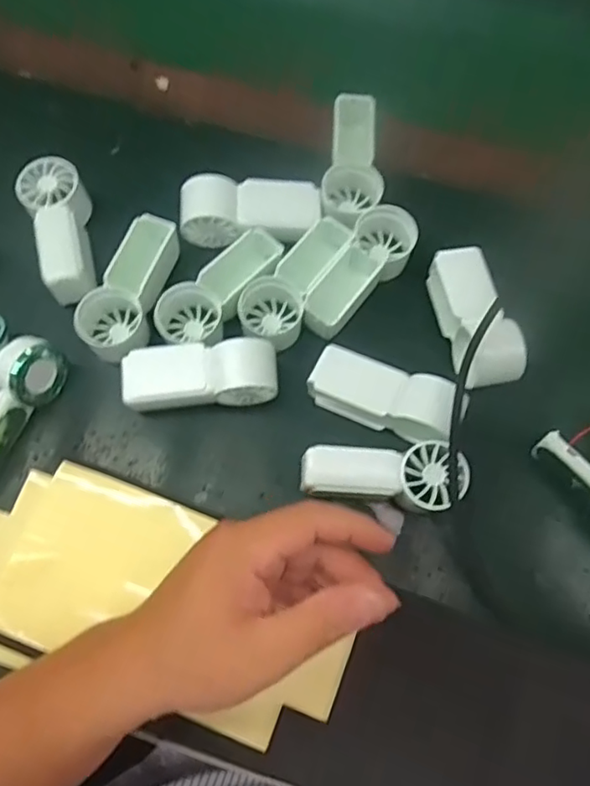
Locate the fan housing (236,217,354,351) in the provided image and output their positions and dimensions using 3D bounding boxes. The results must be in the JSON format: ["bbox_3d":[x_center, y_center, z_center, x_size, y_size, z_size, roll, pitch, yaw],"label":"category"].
[{"bbox_3d":[-0.001,-0.074,0.392,0.039,0.027,0.094,31,73,10],"label":"fan housing"}]

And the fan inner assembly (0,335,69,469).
[{"bbox_3d":[-0.172,0.011,0.359,0.027,0.034,0.093,24,84,10],"label":"fan inner assembly"}]

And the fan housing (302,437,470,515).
[{"bbox_3d":[0.052,0.052,0.354,0.093,0.035,0.037,-2,71,-2],"label":"fan housing"}]

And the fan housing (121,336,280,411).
[{"bbox_3d":[-0.058,-0.010,0.371,0.093,0.030,0.037,-4,71,-2],"label":"fan housing"}]

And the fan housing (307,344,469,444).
[{"bbox_3d":[0.055,0.002,0.369,0.091,0.025,0.039,23,72,7],"label":"fan housing"}]

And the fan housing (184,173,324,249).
[{"bbox_3d":[-0.029,-0.122,0.405,0.091,0.035,0.041,-5,71,-2],"label":"fan housing"}]

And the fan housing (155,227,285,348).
[{"bbox_3d":[-0.049,-0.068,0.390,0.048,0.033,0.090,32,74,10],"label":"fan housing"}]

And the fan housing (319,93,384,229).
[{"bbox_3d":[0.041,-0.160,0.415,0.039,0.032,0.094,5,84,3],"label":"fan housing"}]

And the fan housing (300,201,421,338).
[{"bbox_3d":[0.044,-0.081,0.394,0.039,0.026,0.101,32,73,10],"label":"fan housing"}]

